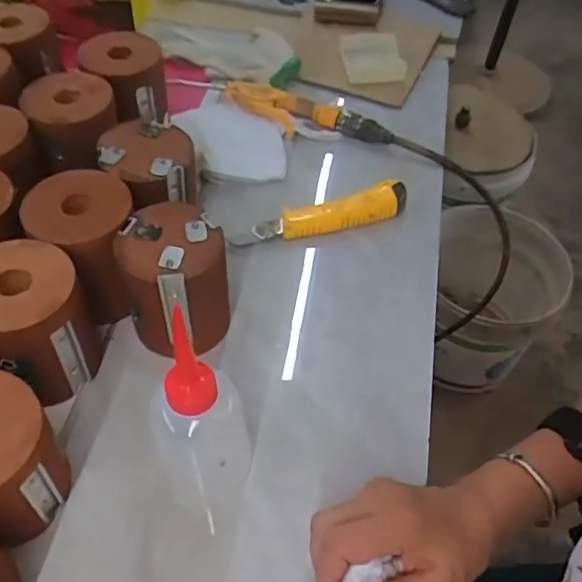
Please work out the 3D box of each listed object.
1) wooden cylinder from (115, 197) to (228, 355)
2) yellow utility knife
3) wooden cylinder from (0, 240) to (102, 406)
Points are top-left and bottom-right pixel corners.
[{"bbox_3d":[-0.088,-0.002,0.465,0.075,0.103,0.077,1,52,-1],"label":"wooden cylinder"},{"bbox_3d":[0.033,-0.072,0.574,0.179,0.023,0.030,-17,54,-15],"label":"yellow utility knife"},{"bbox_3d":[-0.183,0.029,0.433,0.074,0.110,0.069,1,52,-1],"label":"wooden cylinder"}]

